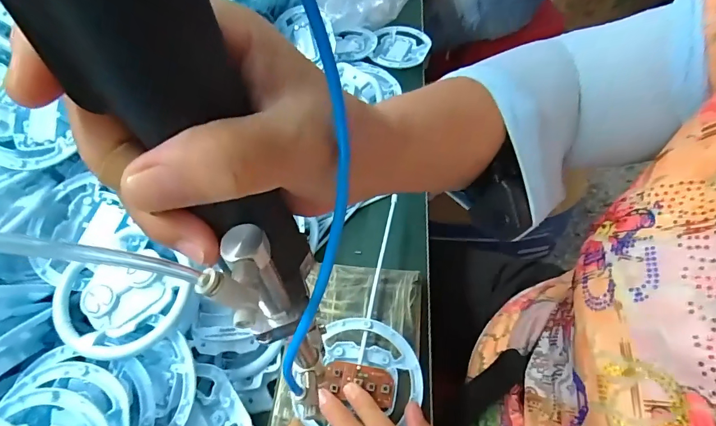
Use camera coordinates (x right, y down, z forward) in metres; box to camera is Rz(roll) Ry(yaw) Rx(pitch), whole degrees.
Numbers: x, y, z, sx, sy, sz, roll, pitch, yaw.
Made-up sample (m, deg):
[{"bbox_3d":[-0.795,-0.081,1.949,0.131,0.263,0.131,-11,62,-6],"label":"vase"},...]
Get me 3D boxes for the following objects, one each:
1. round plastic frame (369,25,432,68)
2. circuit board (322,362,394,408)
[{"bbox_3d":[0.069,-0.263,0.633,0.088,0.018,0.092,0,56,0],"label":"round plastic frame"},{"bbox_3d":[0.001,0.139,0.333,0.058,0.011,0.028,11,57,7],"label":"circuit board"}]

